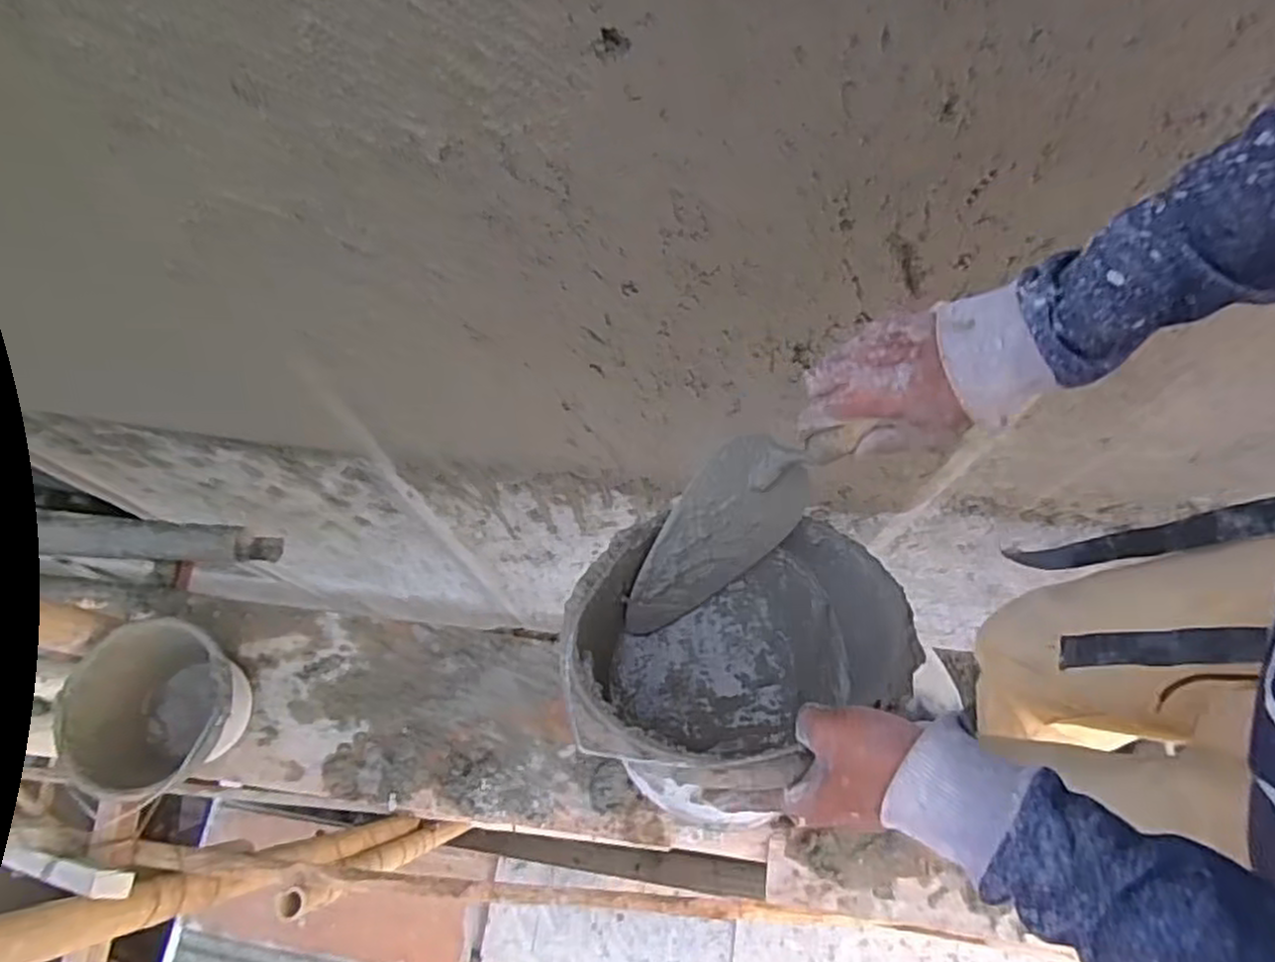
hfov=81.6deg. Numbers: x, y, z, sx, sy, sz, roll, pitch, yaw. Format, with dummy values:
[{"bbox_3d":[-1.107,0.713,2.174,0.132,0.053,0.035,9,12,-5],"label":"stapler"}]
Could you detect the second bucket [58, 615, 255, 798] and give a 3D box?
[{"bbox_3d":[-0.708,0.349,1.123,0.231,0.183,0.232,-1,69,2],"label":"second bucket"}]

